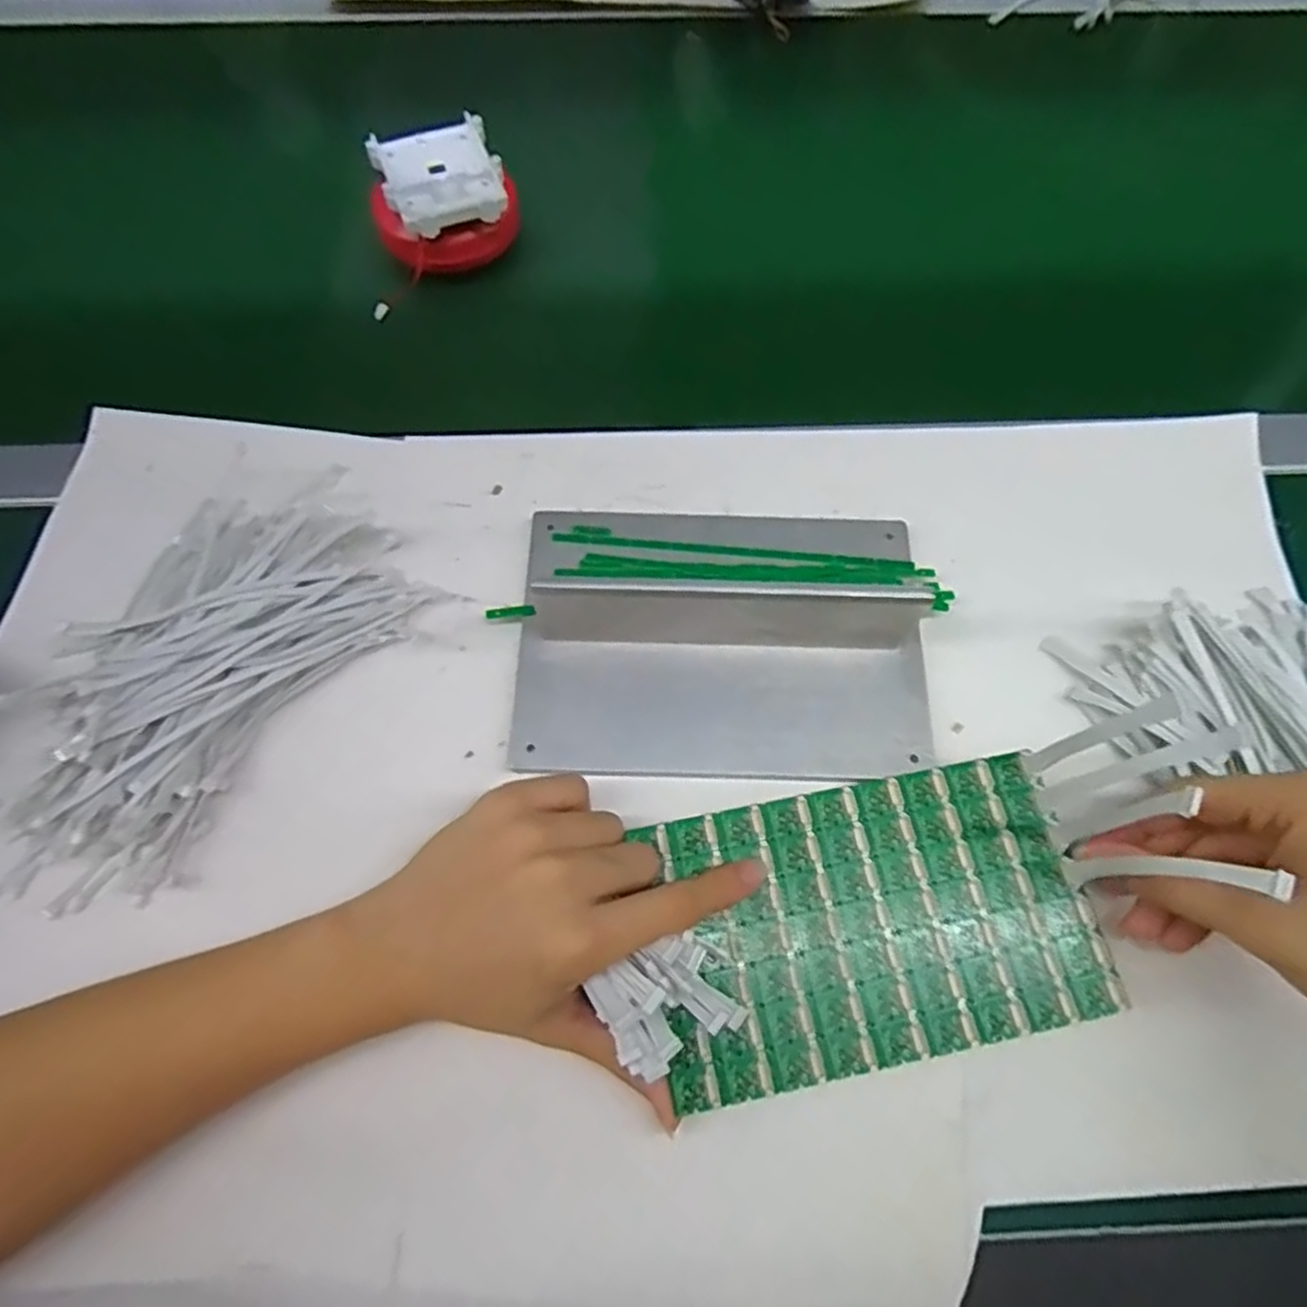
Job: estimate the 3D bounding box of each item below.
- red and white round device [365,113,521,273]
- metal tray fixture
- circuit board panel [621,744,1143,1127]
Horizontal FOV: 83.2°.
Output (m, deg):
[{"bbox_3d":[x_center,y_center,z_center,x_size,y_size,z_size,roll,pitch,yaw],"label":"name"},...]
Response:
[{"bbox_3d":[-0.128,-0.273,0.450,0.081,0.053,0.085,0,67,-1],"label":"red and white round device"},{"bbox_3d":[0.036,-0.016,0.351,0.197,0.047,0.137,1,67,0],"label":"metal tray fixture"},{"bbox_3d":[0.093,0.113,0.314,0.181,0.006,0.110,-10,68,-5],"label":"circuit board panel"}]

